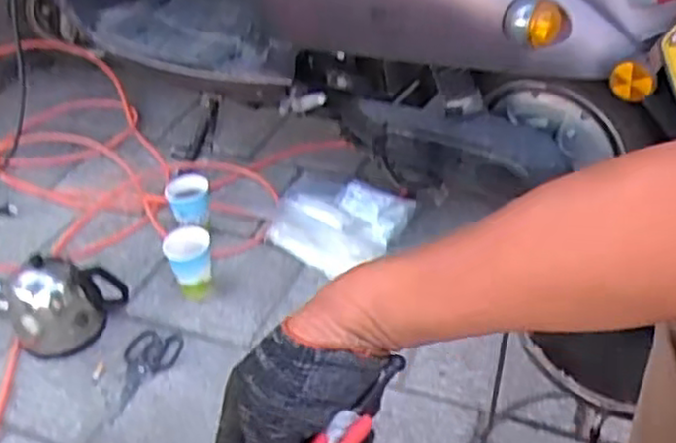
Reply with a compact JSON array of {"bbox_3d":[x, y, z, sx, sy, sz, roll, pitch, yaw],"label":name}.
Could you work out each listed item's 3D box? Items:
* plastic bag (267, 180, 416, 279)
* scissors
[{"bbox_3d":[-0.010,0.005,1.310,0.242,0.067,0.207,21,43,31],"label":"plastic bag"},{"bbox_3d":[-0.302,0.231,1.090,0.083,0.008,0.168,4,37,12],"label":"scissors"}]

